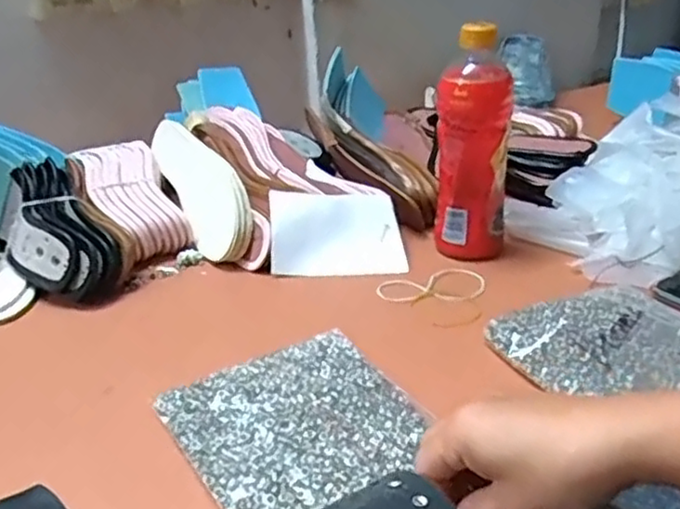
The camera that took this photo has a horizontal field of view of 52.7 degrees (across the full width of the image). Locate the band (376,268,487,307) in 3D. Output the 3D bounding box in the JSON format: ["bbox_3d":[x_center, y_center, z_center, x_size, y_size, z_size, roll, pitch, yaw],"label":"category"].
[{"bbox_3d":[0.083,0.031,0.609,0.098,0.004,0.052,-9,33,-14],"label":"band"}]

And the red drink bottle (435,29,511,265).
[{"bbox_3d":[0.121,-0.098,0.626,0.065,0.204,0.052,2,27,10],"label":"red drink bottle"}]

